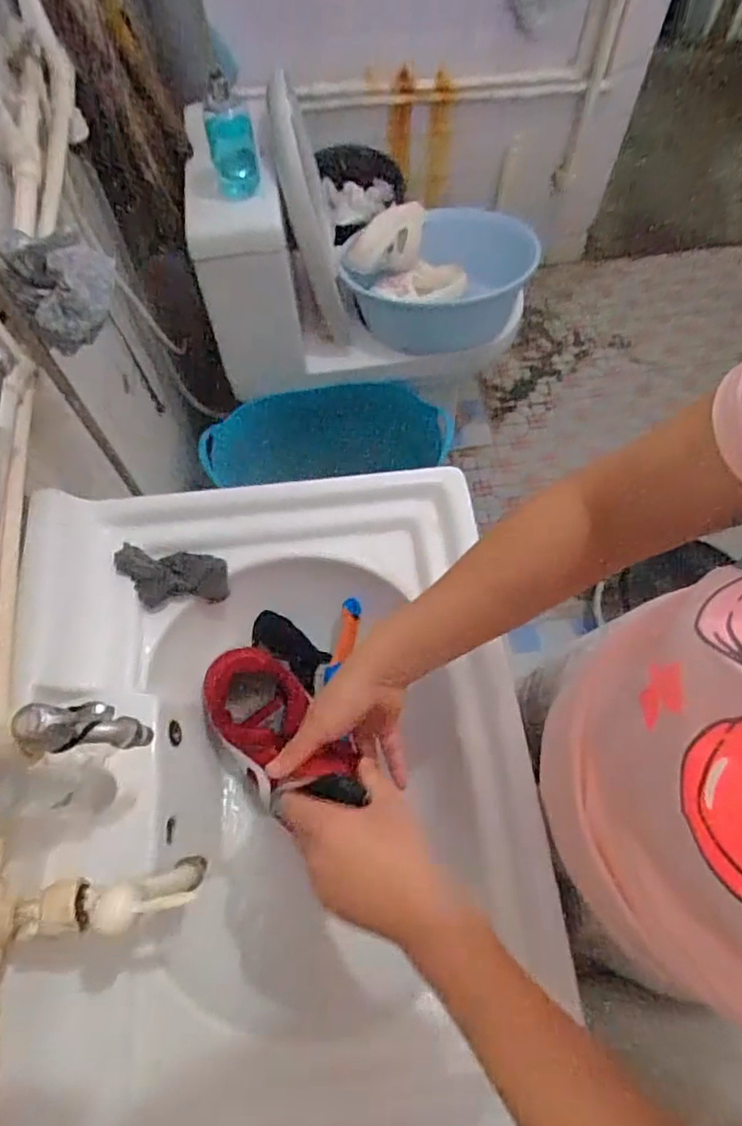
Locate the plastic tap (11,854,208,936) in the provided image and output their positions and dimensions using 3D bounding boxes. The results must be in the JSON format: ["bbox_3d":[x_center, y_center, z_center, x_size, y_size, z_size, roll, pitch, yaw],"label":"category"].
[{"bbox_3d":[-0.188,0.239,0.436,0.130,0.071,0.034,-9,67,-3],"label":"plastic tap"}]

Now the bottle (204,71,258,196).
[{"bbox_3d":[-0.218,-0.656,0.948,0.076,0.174,0.048,-12,68,-4],"label":"bottle"}]

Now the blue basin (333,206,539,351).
[{"bbox_3d":[0.170,-0.581,1.281,0.449,0.182,0.318,-17,68,-6],"label":"blue basin"}]

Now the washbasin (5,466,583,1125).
[{"bbox_3d":[-0.078,0.213,0.635,0.436,0.206,0.595,-8,67,-3],"label":"washbasin"}]

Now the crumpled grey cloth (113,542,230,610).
[{"bbox_3d":[-0.217,0.016,0.663,0.119,0.036,0.062,8,67,-10],"label":"crumpled grey cloth"}]

